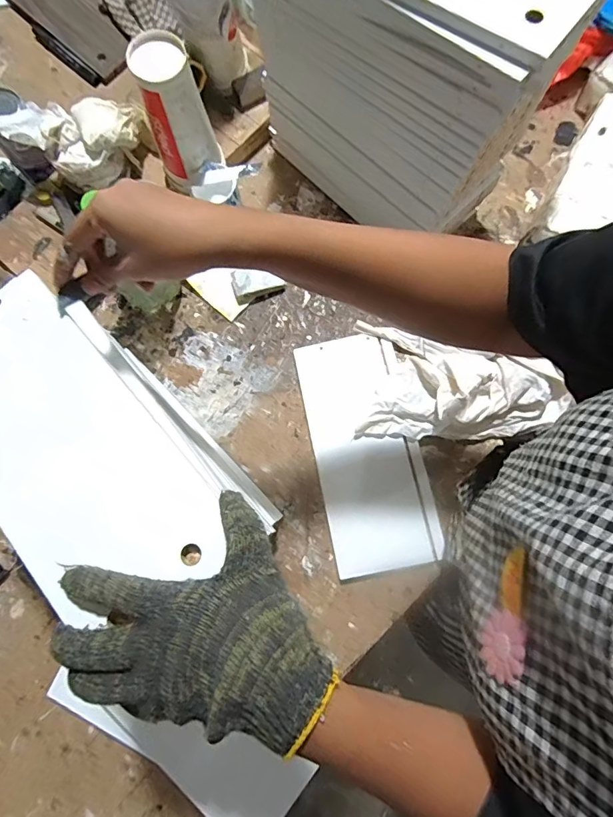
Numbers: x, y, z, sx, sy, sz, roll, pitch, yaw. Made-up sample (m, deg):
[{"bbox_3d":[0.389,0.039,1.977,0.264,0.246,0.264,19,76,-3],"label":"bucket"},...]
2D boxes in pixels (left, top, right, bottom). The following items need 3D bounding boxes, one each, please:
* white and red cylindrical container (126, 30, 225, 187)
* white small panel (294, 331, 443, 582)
[{"bbox_3d":[-0.148,-0.341,0.532,0.072,0.149,0.066,-17,80,-2],"label":"white and red cylindrical container"},{"bbox_3d":[0.072,0.048,0.566,0.123,0.011,0.293,-12,76,3],"label":"white small panel"}]

